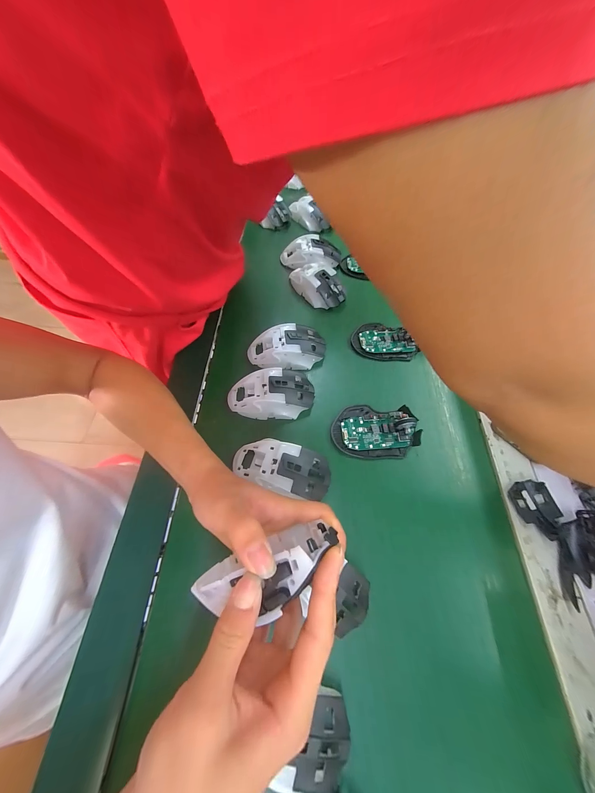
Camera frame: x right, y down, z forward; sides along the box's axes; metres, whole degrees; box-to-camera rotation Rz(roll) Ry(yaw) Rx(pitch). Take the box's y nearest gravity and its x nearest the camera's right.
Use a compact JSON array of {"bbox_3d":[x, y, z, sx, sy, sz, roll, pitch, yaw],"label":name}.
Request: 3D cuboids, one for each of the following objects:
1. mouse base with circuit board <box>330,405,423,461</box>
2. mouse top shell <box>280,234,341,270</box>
[{"bbox_3d":[0.104,0.043,0.341,0.112,0.035,0.072,1,60,0],"label":"mouse base with circuit board"},{"bbox_3d":[0.028,-0.279,0.502,0.113,0.031,0.070,-12,61,-8],"label":"mouse top shell"}]

